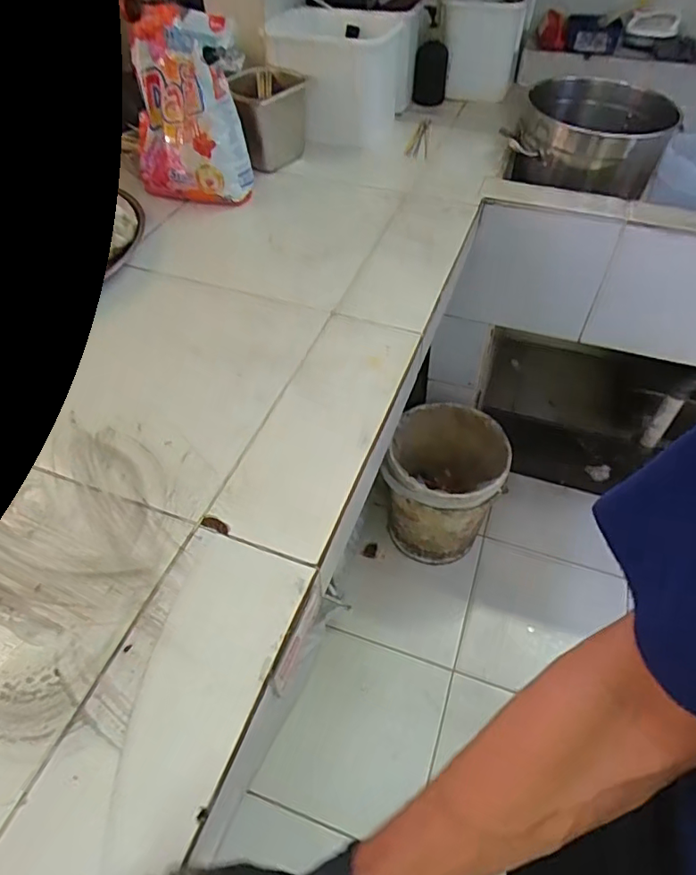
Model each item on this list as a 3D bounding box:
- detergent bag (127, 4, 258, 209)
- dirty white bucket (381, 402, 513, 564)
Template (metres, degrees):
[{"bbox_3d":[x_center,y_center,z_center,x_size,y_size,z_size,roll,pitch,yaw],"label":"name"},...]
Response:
[{"bbox_3d":[-0.294,-0.564,0.971,0.216,0.248,0.108,3,51,2],"label":"detergent bag"},{"bbox_3d":[0.266,0.128,1.469,0.280,0.339,0.293,0,51,0],"label":"dirty white bucket"}]

